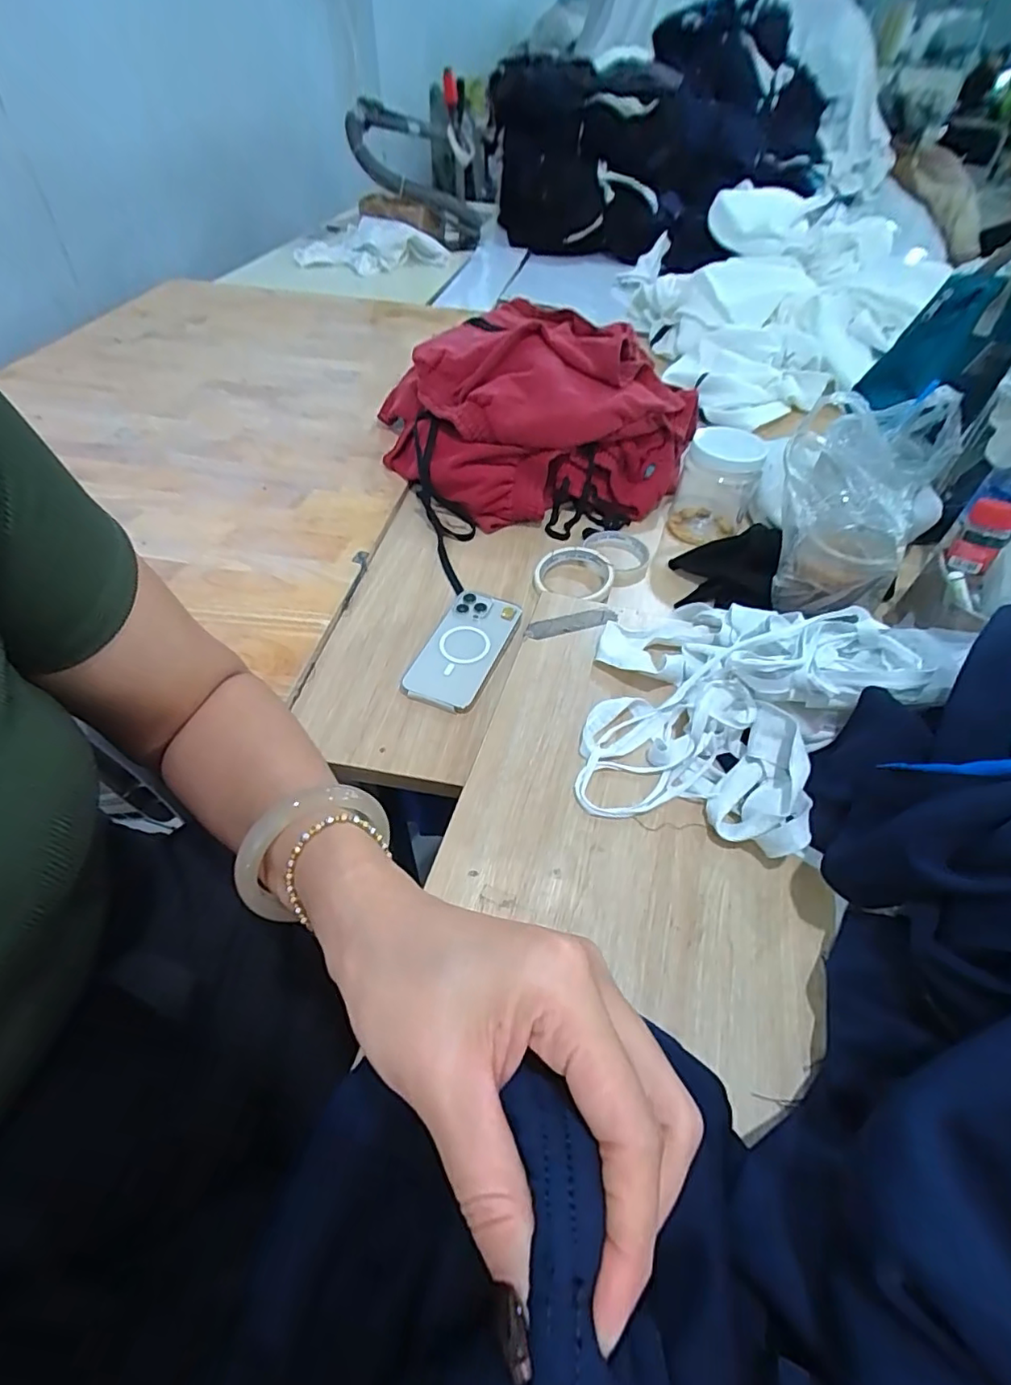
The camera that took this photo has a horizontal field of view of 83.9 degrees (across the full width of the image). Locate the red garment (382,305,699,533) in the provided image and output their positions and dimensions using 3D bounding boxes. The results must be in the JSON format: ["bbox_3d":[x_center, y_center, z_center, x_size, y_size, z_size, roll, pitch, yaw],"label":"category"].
[{"bbox_3d":[0.033,-0.404,0.810,0.380,0.168,0.376,-20,54,-18],"label":"red garment"}]

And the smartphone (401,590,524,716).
[{"bbox_3d":[-0.044,-0.048,0.607,0.082,0.015,0.159,18,52,12],"label":"smartphone"}]

